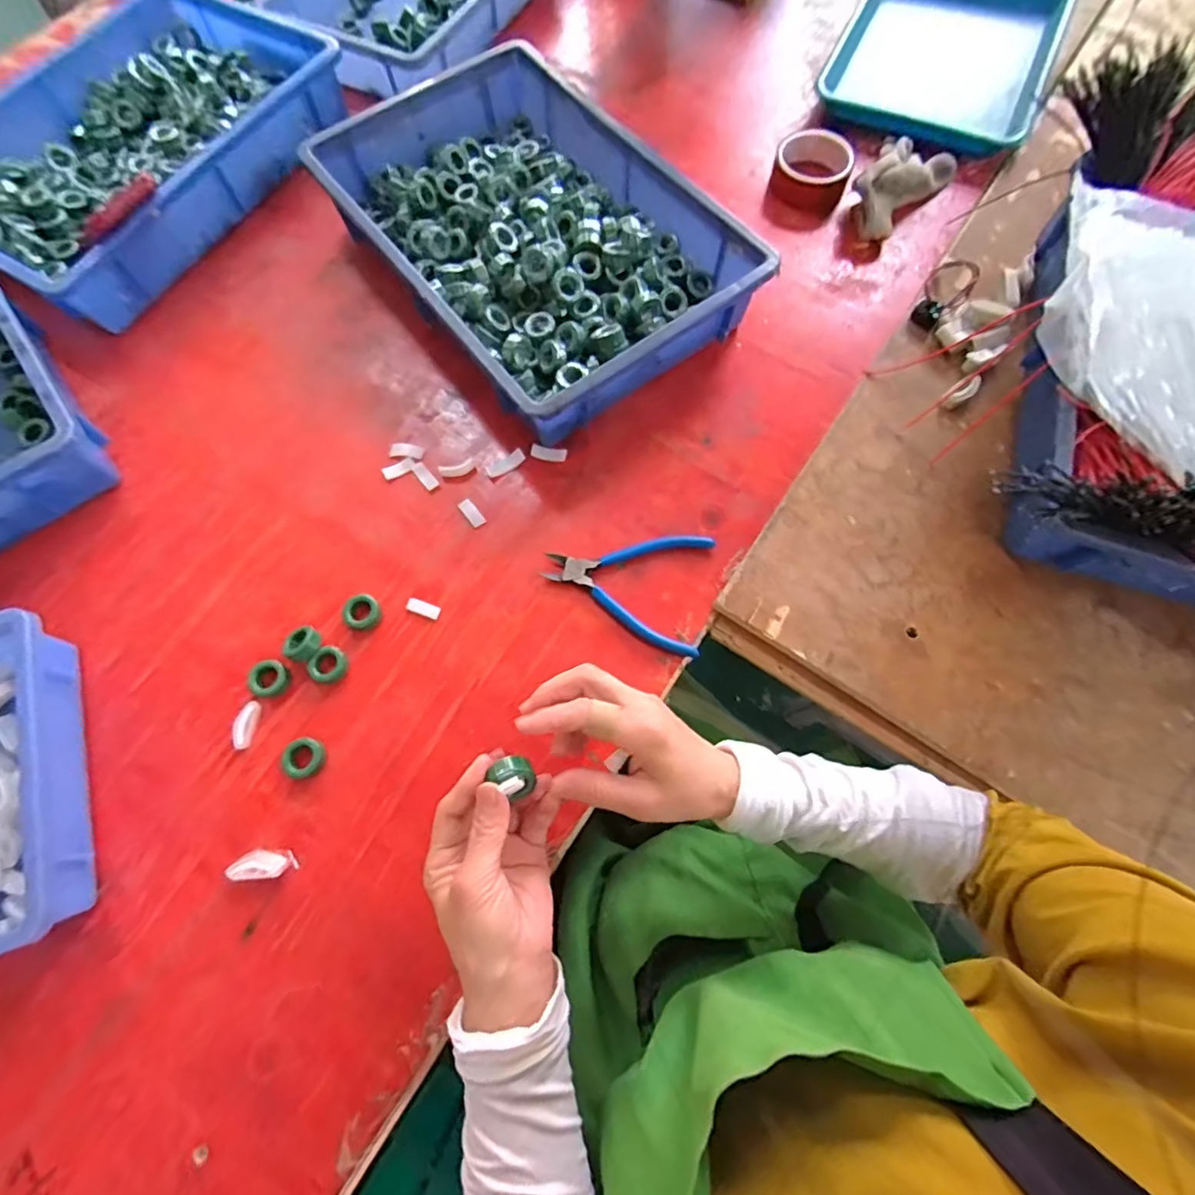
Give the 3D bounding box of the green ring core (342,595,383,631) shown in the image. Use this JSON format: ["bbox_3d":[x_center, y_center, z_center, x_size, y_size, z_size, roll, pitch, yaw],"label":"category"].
[{"bbox_3d":[-0.206,0.012,0.489,0.029,0.009,0.031,-31,73,-9],"label":"green ring core"}]

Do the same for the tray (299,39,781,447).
[{"bbox_3d":[-0.072,-0.378,0.588,0.280,0.077,0.431,-37,74,-11],"label":"tray"}]

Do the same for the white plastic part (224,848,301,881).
[{"bbox_3d":[-0.253,0.202,0.425,0.048,0.008,0.020,-6,71,-1],"label":"white plastic part"}]

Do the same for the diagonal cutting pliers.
[{"bbox_3d":[0.025,-0.014,0.497,0.140,0.006,0.109,11,71,5],"label":"diagonal cutting pliers"}]

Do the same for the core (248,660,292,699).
[{"bbox_3d":[-0.274,0.068,0.468,0.029,0.007,0.030,0,71,1],"label":"core"}]

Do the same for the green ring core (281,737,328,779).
[{"bbox_3d":[-0.235,0.129,0.451,0.032,0.009,0.031,0,71,1],"label":"green ring core"}]

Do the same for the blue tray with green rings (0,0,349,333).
[{"bbox_3d":[-0.525,-0.529,0.648,0.301,0.073,0.443,29,74,11],"label":"blue tray with green rings"}]

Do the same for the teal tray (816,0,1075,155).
[{"bbox_3d":[0.442,-0.697,0.706,0.250,0.043,0.357,25,73,10],"label":"teal tray"}]

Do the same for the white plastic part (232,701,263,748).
[{"bbox_3d":[-0.288,0.104,0.459,0.016,0.004,0.038,5,71,3],"label":"white plastic part"}]

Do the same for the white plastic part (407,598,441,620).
[{"bbox_3d":[-0.154,0.009,0.496,0.030,0.004,0.012,18,72,7],"label":"white plastic part"}]

